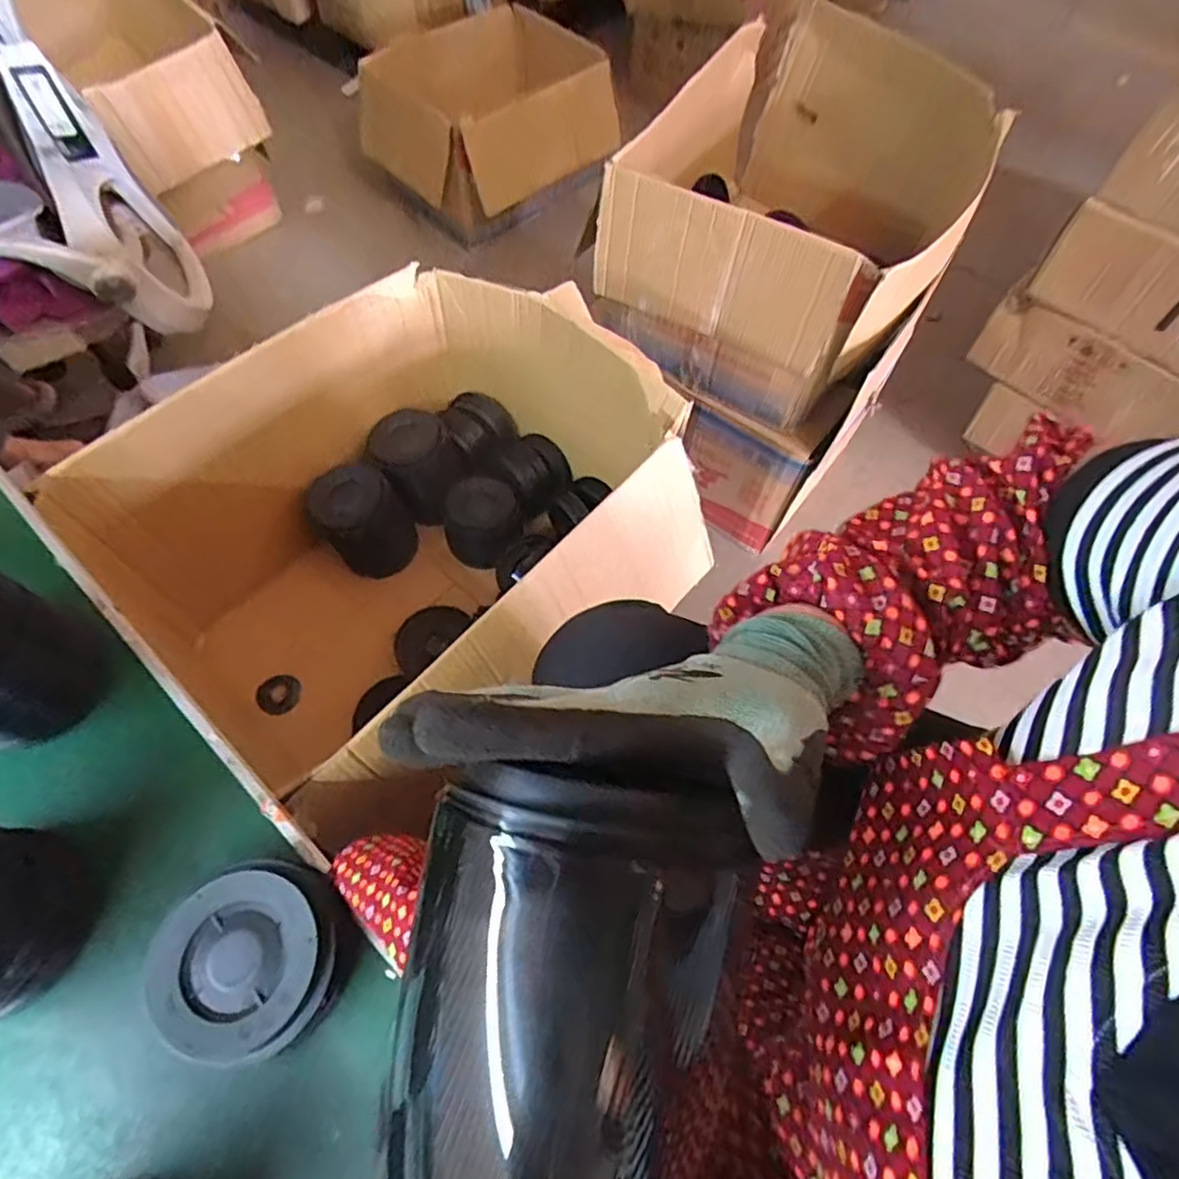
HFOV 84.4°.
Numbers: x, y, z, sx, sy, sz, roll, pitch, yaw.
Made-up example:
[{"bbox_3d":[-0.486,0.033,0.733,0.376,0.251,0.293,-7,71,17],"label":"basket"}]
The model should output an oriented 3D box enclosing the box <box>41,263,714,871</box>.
[{"bbox_3d":[-0.256,-0.059,0.914,0.673,0.393,0.611,-36,68,-20],"label":"box"}]

